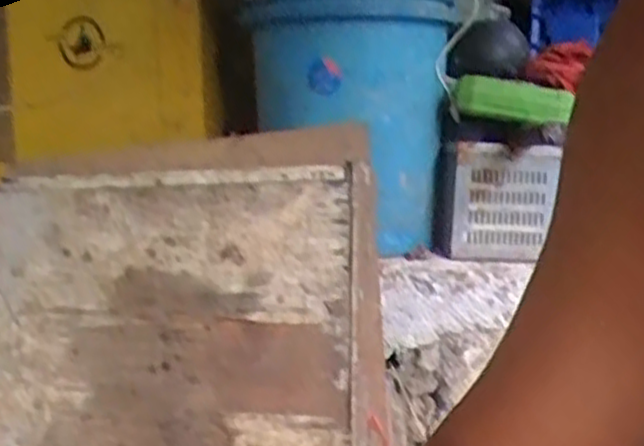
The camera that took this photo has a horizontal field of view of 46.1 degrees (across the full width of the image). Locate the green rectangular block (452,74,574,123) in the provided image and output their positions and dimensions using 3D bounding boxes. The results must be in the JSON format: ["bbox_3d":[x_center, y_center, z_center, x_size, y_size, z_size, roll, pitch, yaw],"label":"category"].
[{"bbox_3d":[0.246,-0.160,0.976,0.145,0.054,0.029,3,9,16],"label":"green rectangular block"}]

